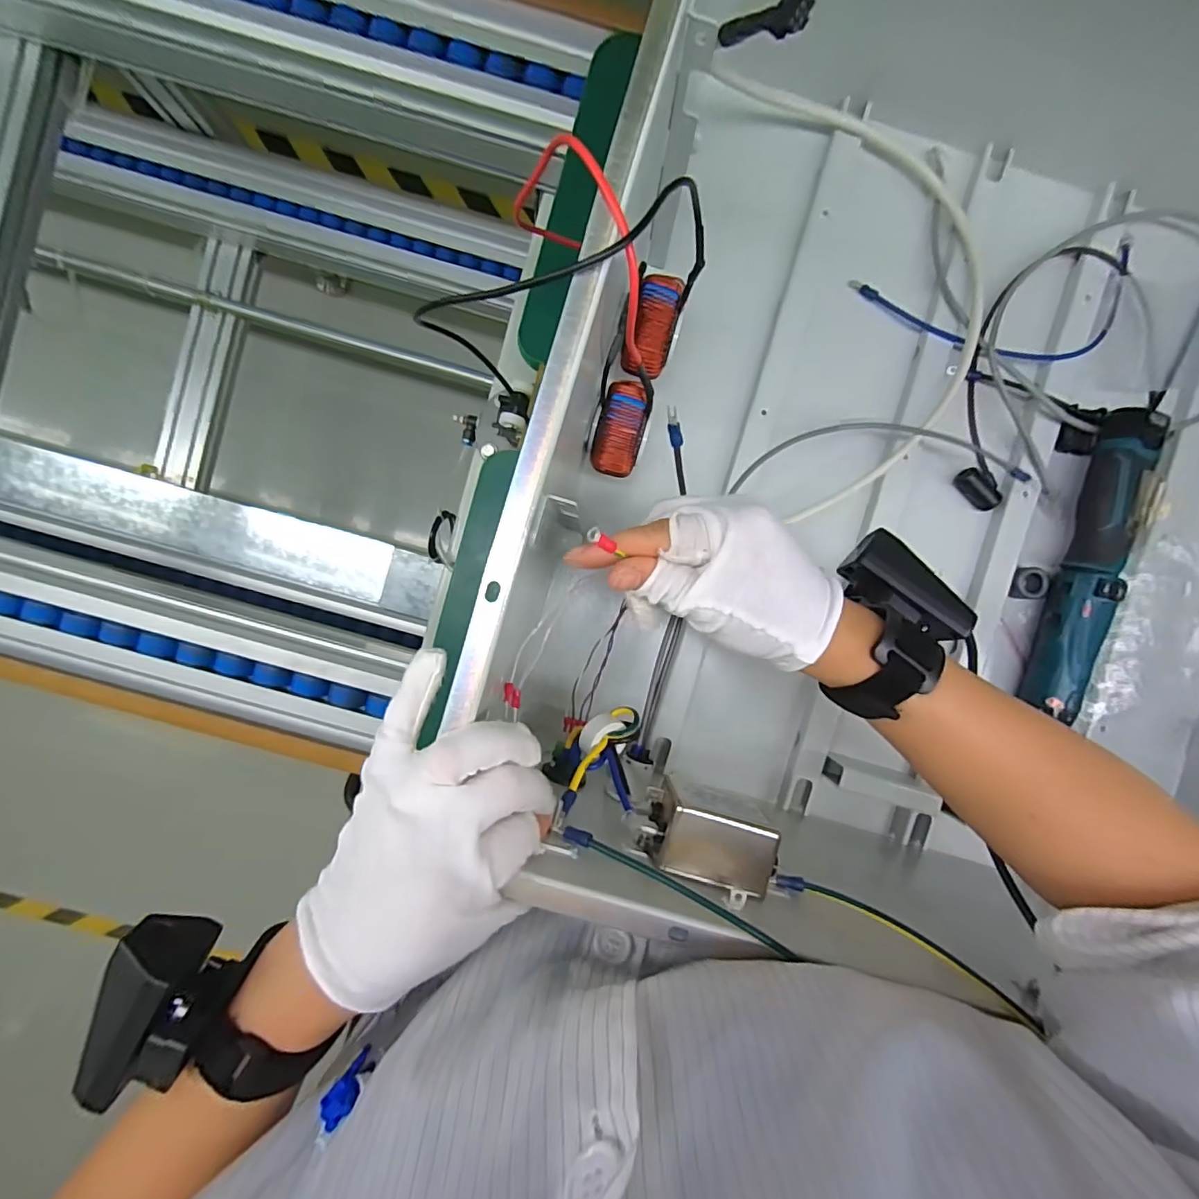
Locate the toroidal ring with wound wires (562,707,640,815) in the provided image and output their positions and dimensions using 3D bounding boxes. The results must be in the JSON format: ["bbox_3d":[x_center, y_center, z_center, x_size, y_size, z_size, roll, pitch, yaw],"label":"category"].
[{"bbox_3d":[0.001,0.103,0.340,0.048,0.074,0.028,14,132,-8],"label":"toroidal ring with wound wires"}]

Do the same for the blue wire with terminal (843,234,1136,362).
[{"bbox_3d":[0.354,-0.251,0.471,0.254,0.029,0.097,-10,91,0],"label":"blue wire with terminal"}]

